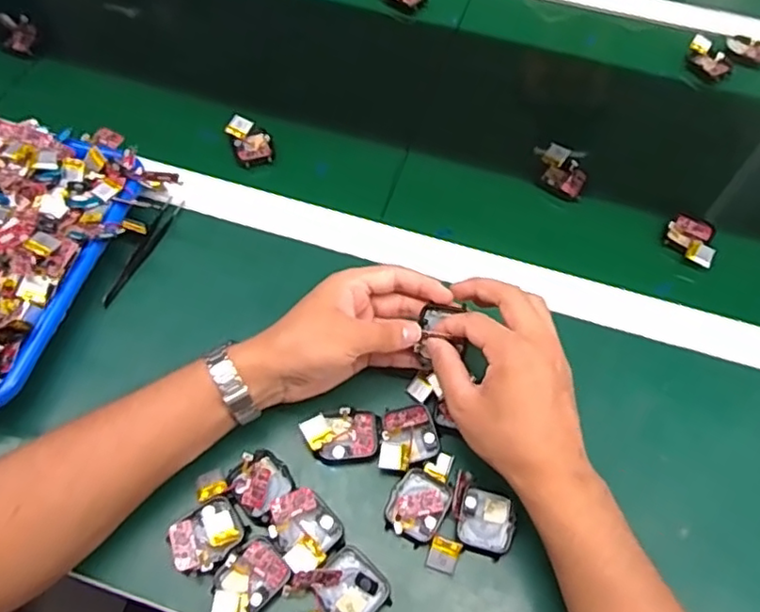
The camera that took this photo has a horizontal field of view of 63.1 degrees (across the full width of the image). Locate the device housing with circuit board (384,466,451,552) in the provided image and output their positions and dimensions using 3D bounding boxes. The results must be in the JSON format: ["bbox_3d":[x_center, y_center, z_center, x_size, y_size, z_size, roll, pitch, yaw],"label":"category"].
[{"bbox_3d":[0.026,0.137,0.428,0.038,0.011,0.046,25,62,12],"label":"device housing with circuit board"}]

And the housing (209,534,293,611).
[{"bbox_3d":[-0.086,0.178,0.398,0.037,0.014,0.054,38,65,18],"label":"housing"}]

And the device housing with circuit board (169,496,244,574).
[{"bbox_3d":[-0.115,0.153,0.412,0.047,0.007,0.038,-30,65,-18],"label":"device housing with circuit board"}]

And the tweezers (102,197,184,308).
[{"bbox_3d":[-0.202,-0.048,0.532,0.015,0.010,0.118,16,60,7],"label":"tweezers"}]

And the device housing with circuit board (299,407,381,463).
[{"bbox_3d":[-0.028,0.093,0.451,0.055,0.018,0.036,-2,60,-4],"label":"device housing with circuit board"}]

